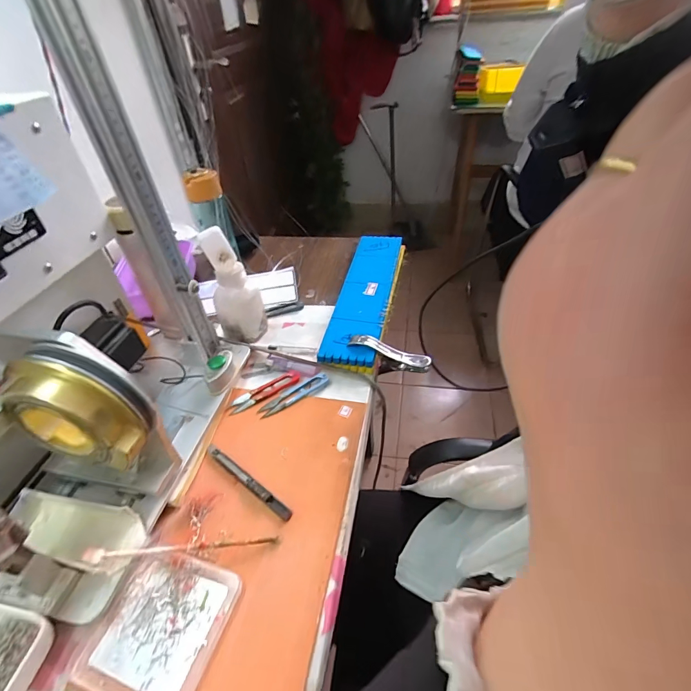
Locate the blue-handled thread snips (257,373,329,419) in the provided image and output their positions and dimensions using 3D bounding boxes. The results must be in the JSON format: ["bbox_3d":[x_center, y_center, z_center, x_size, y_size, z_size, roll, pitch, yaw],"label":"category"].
[{"bbox_3d":[-0.068,0.064,0.516,0.098,0.007,0.025,-26,46,-22],"label":"blue-handled thread snips"}]

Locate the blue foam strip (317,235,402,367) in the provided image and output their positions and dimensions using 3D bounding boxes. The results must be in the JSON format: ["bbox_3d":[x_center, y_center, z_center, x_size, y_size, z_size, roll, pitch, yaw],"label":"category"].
[{"bbox_3d":[0.035,-0.088,0.661,0.080,0.032,0.341,6,43,11],"label":"blue foam strip"}]

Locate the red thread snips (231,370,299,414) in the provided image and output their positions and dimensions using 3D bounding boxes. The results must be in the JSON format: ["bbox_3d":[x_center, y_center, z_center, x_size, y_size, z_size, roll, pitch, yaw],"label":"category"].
[{"bbox_3d":[-0.107,0.060,0.524,0.101,0.005,0.027,-26,46,-22],"label":"red thread snips"}]

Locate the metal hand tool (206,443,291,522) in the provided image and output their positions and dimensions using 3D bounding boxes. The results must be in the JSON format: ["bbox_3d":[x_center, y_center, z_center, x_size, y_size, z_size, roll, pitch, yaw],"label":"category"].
[{"bbox_3d":[-0.110,0.147,0.429,0.133,0.005,0.012,26,51,29],"label":"metal hand tool"}]

